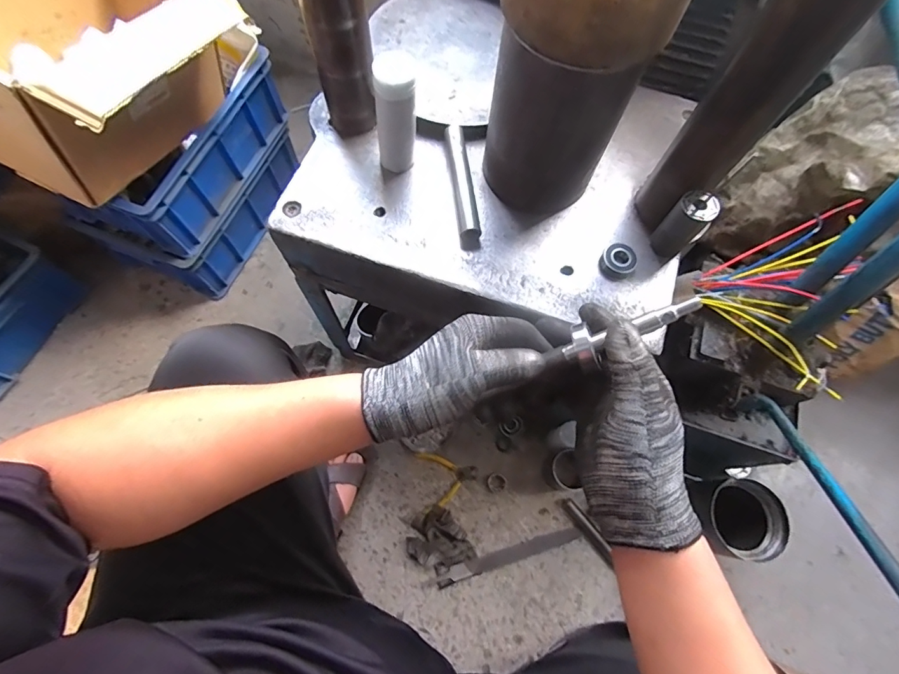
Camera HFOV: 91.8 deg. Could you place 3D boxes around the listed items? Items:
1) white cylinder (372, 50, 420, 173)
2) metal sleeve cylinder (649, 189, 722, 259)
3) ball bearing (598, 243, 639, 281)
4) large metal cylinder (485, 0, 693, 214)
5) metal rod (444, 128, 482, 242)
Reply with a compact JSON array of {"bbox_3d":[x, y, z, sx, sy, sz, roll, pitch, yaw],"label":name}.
[{"bbox_3d":[-0.057,-0.238,0.479,0.046,0.127,0.039,3,69,-2],"label":"white cylinder"},{"bbox_3d":[0.252,-0.122,0.473,0.036,0.077,0.031,40,73,11],"label":"metal sleeve cylinder"},{"bbox_3d":[0.192,-0.087,0.490,0.038,0.015,0.041,1,69,-2],"label":"ball bearing"},{"bbox_3d":[0.113,-0.253,0.422,0.137,0.254,0.142,30,71,9],"label":"large metal cylinder"},{"bbox_3d":[0.014,-0.182,0.515,0.022,0.027,0.147,-6,70,-5],"label":"metal rod"}]

